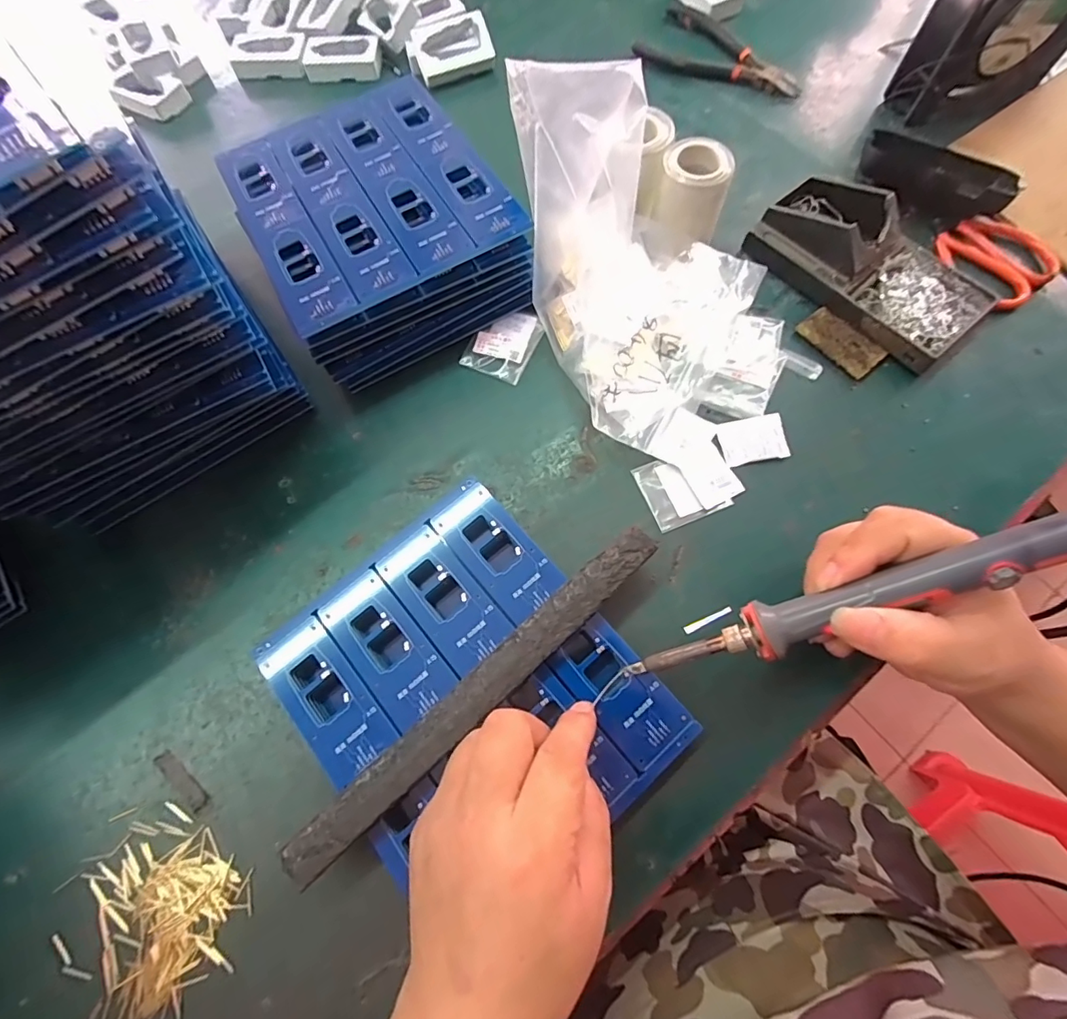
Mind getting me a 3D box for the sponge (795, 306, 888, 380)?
[{"bbox_3d":[0.218,-0.119,0.349,0.032,0.008,0.056,-37,73,-10],"label":"sponge"}]

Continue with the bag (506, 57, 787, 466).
[{"bbox_3d":[0.088,-0.150,0.302,0.151,0.126,0.190,-22,71,-5],"label":"bag"}]

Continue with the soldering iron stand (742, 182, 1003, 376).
[{"bbox_3d":[0.242,-0.179,0.351,0.081,0.041,0.157,-40,74,-11],"label":"soldering iron stand"}]

